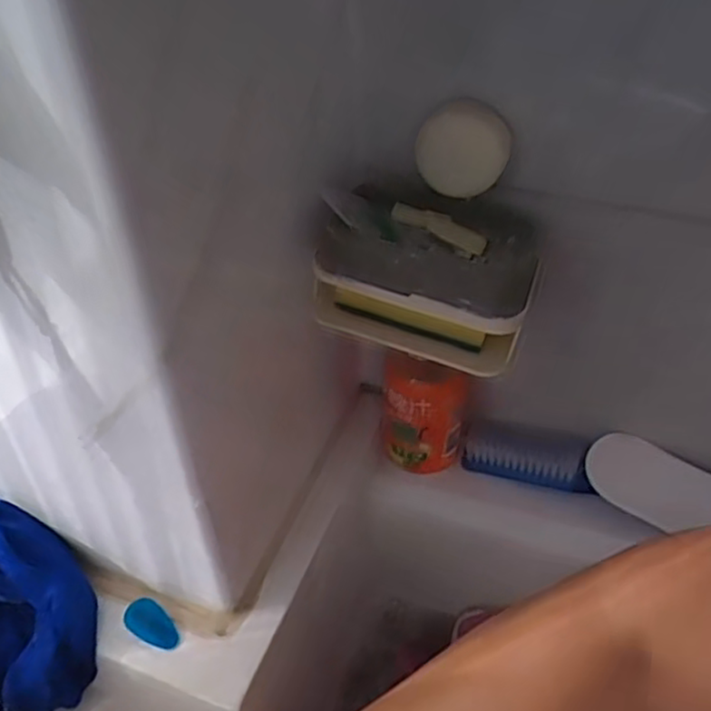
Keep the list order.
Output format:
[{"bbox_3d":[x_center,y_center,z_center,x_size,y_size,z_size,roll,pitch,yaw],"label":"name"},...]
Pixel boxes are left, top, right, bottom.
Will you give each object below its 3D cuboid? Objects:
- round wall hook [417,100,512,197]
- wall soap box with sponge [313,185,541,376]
[{"bbox_3d":[0.063,-0.121,0.415,0.052,0.056,0.014,-2,43,-2],"label":"round wall hook"},{"bbox_3d":[0.045,-0.050,0.437,0.135,0.080,0.076,14,45,14],"label":"wall soap box with sponge"}]

